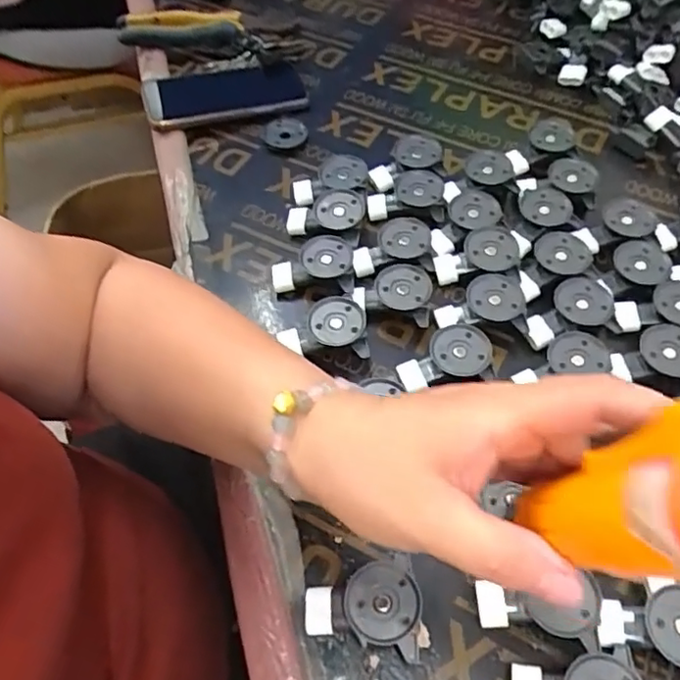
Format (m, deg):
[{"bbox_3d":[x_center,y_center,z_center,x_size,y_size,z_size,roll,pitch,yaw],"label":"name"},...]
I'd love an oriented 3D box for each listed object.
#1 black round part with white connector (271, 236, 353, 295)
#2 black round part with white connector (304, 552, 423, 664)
[{"bbox_3d":[-0.022,-0.057,0.488,0.065,0.034,0.039,-2,56,0],"label":"black round part with white connector"},{"bbox_3d":[0.013,0.154,0.354,0.065,0.031,0.048,5,57,4],"label":"black round part with white connector"}]

